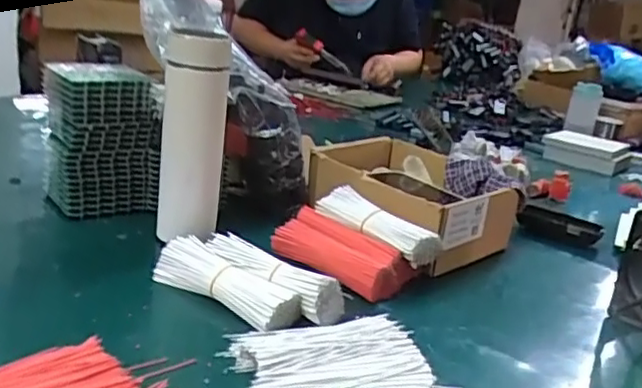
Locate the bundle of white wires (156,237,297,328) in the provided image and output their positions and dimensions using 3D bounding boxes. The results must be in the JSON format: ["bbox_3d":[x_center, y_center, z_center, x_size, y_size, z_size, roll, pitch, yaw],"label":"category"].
[{"bbox_3d":[-0.090,0.084,0.606,0.158,0.029,0.047,18,20,33],"label":"bundle of white wires"}]

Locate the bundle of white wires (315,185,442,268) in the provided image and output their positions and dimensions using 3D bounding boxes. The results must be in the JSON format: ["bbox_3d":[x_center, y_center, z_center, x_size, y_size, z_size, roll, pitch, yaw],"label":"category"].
[{"bbox_3d":[0.059,0.036,0.715,0.051,0.042,0.165,-7,25,-38],"label":"bundle of white wires"}]

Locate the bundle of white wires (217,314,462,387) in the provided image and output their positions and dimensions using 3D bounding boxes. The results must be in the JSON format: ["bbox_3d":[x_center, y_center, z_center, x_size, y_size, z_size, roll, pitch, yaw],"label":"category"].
[{"bbox_3d":[0.011,0.132,0.519,0.158,0.016,0.099,2,17,-18],"label":"bundle of white wires"}]

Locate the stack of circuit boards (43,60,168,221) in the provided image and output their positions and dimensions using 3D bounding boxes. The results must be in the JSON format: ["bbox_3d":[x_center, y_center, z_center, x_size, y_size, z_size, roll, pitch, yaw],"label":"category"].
[{"bbox_3d":[-0.270,-0.066,0.791,0.135,0.170,0.125,0,18,-22],"label":"stack of circuit boards"}]

